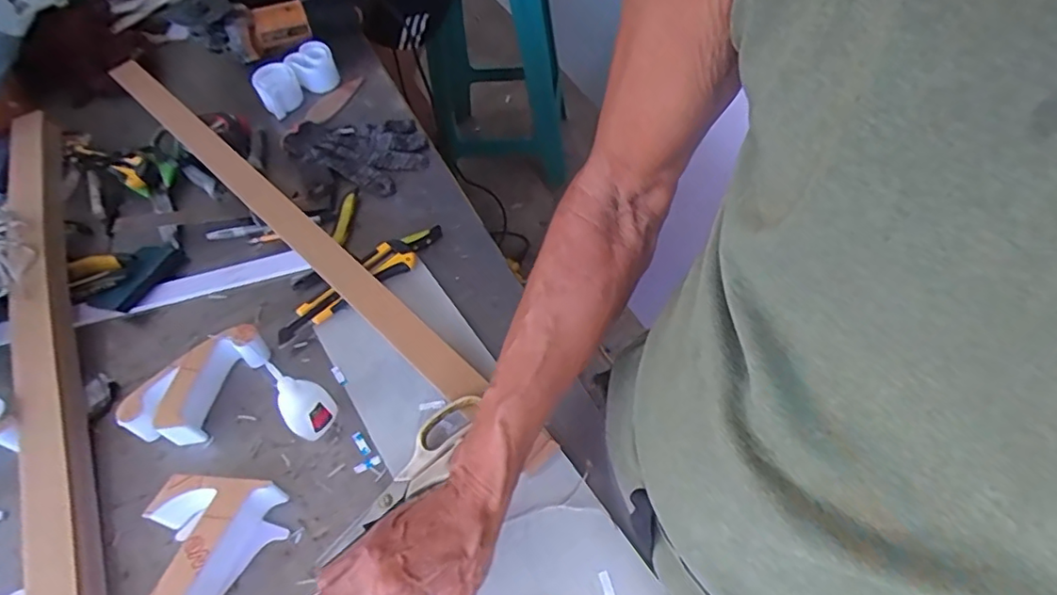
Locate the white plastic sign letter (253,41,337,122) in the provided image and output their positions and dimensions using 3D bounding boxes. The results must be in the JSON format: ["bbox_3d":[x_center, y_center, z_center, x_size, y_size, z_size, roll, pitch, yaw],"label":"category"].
[{"bbox_3d":[-0.344,-0.327,0.879,0.057,0.047,0.129,31,63,24],"label":"white plastic sign letter"}]

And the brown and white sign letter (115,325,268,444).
[{"bbox_3d":[-0.322,0.084,0.581,0.060,0.048,0.132,22,59,20],"label":"brown and white sign letter"}]

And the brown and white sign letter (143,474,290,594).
[{"bbox_3d":[-0.278,0.212,0.487,0.096,0.047,0.151,22,60,20],"label":"brown and white sign letter"}]

